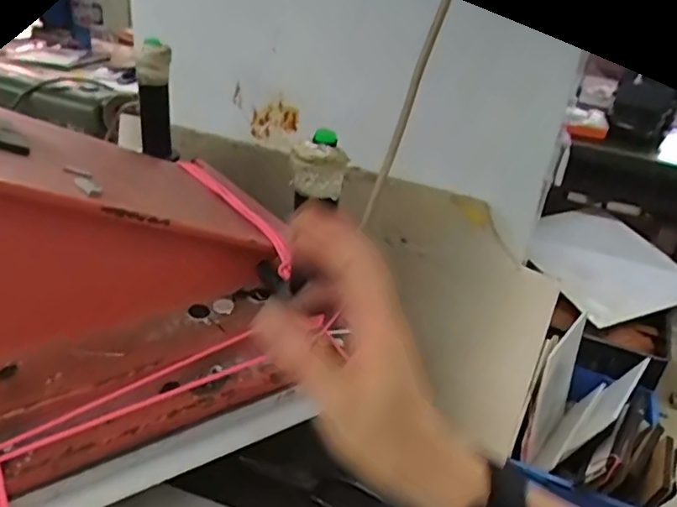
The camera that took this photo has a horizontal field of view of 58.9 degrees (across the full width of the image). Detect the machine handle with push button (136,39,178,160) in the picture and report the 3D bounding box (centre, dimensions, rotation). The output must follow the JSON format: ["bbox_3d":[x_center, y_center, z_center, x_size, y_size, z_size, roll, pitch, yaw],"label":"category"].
[{"bbox_3d":[-0.198,-0.164,0.654,0.035,0.128,0.026,-7,32,-21],"label":"machine handle with push button"}]

